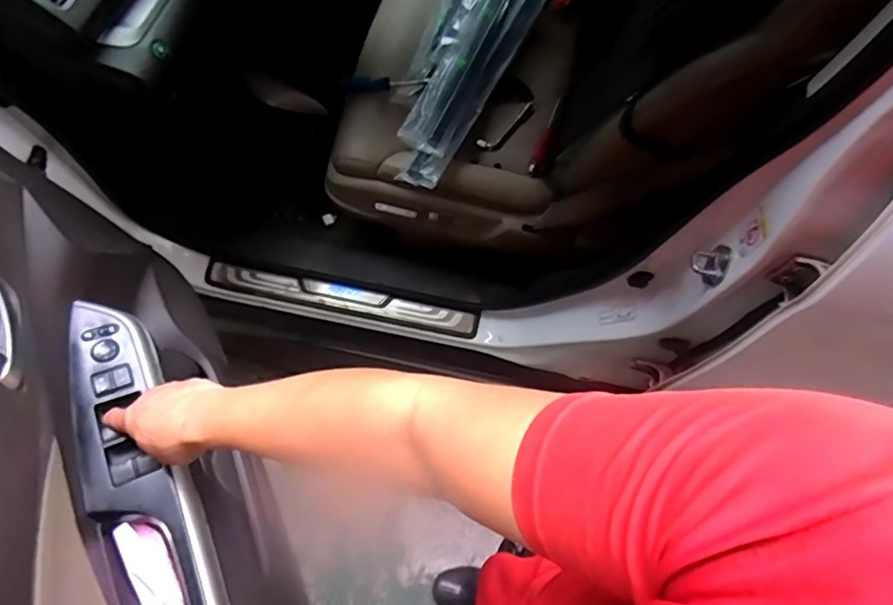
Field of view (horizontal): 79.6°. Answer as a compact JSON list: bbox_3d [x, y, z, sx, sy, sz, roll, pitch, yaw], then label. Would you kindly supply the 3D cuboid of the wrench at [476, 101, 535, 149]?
[{"bbox_3d":[0.124,-0.339,1.023,0.037,0.014,0.160,43,74,13],"label":"wrench"}]

